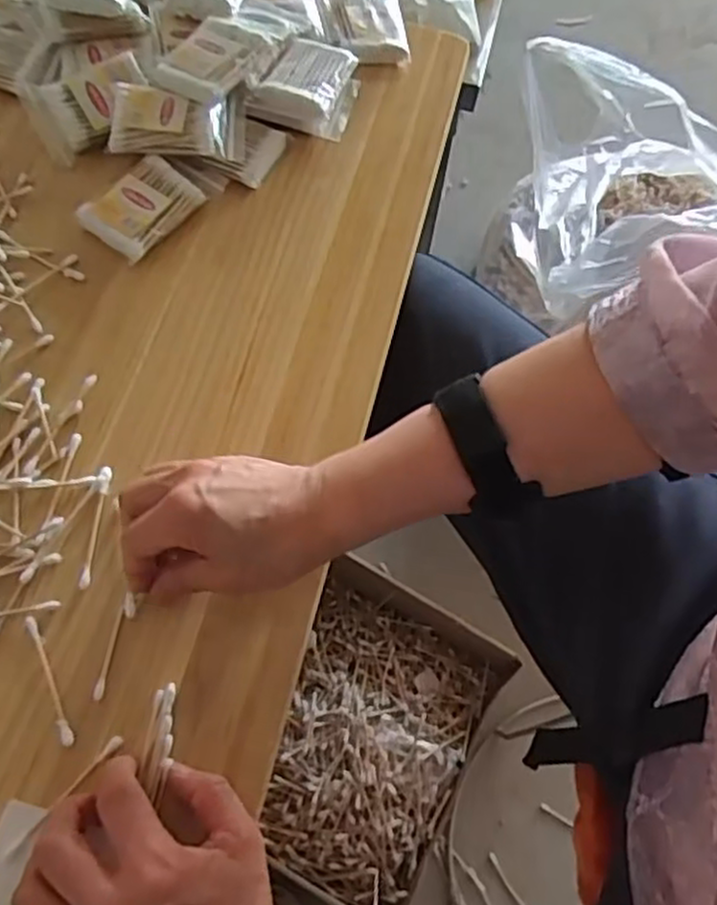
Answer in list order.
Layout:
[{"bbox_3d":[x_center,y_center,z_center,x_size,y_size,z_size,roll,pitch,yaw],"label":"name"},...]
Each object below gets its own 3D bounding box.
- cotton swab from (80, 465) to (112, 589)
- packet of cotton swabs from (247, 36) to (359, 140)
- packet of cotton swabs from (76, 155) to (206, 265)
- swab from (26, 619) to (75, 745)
[{"bbox_3d":[-0.154,0.042,0.442,0.007,0.004,0.074,3,64,-2],"label":"cotton swab"},{"bbox_3d":[-0.040,-0.282,0.582,0.069,0.031,0.085,15,64,4],"label":"packet of cotton swabs"},{"bbox_3d":[-0.153,-0.174,0.535,0.052,0.020,0.075,36,67,13],"label":"packet of cotton swabs"},{"bbox_3d":[-0.168,0.122,0.407,0.007,0.004,0.073,-22,68,-13],"label":"swab"}]

